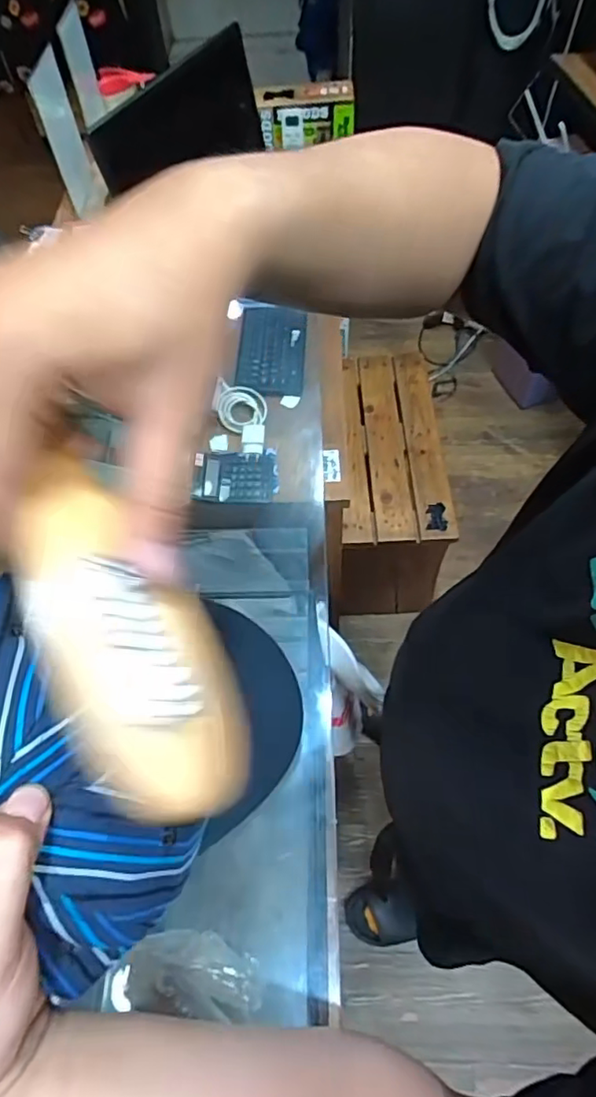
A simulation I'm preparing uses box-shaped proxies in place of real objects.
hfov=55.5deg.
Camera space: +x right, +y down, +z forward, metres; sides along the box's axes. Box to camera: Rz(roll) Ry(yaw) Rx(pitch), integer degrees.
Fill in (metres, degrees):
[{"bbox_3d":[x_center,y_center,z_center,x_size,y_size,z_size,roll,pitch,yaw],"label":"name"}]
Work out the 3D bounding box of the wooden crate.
[{"bbox_3d":[0.239,-0.112,1.584,0.281,0.494,0.509,-5,60,0],"label":"wooden crate"}]

